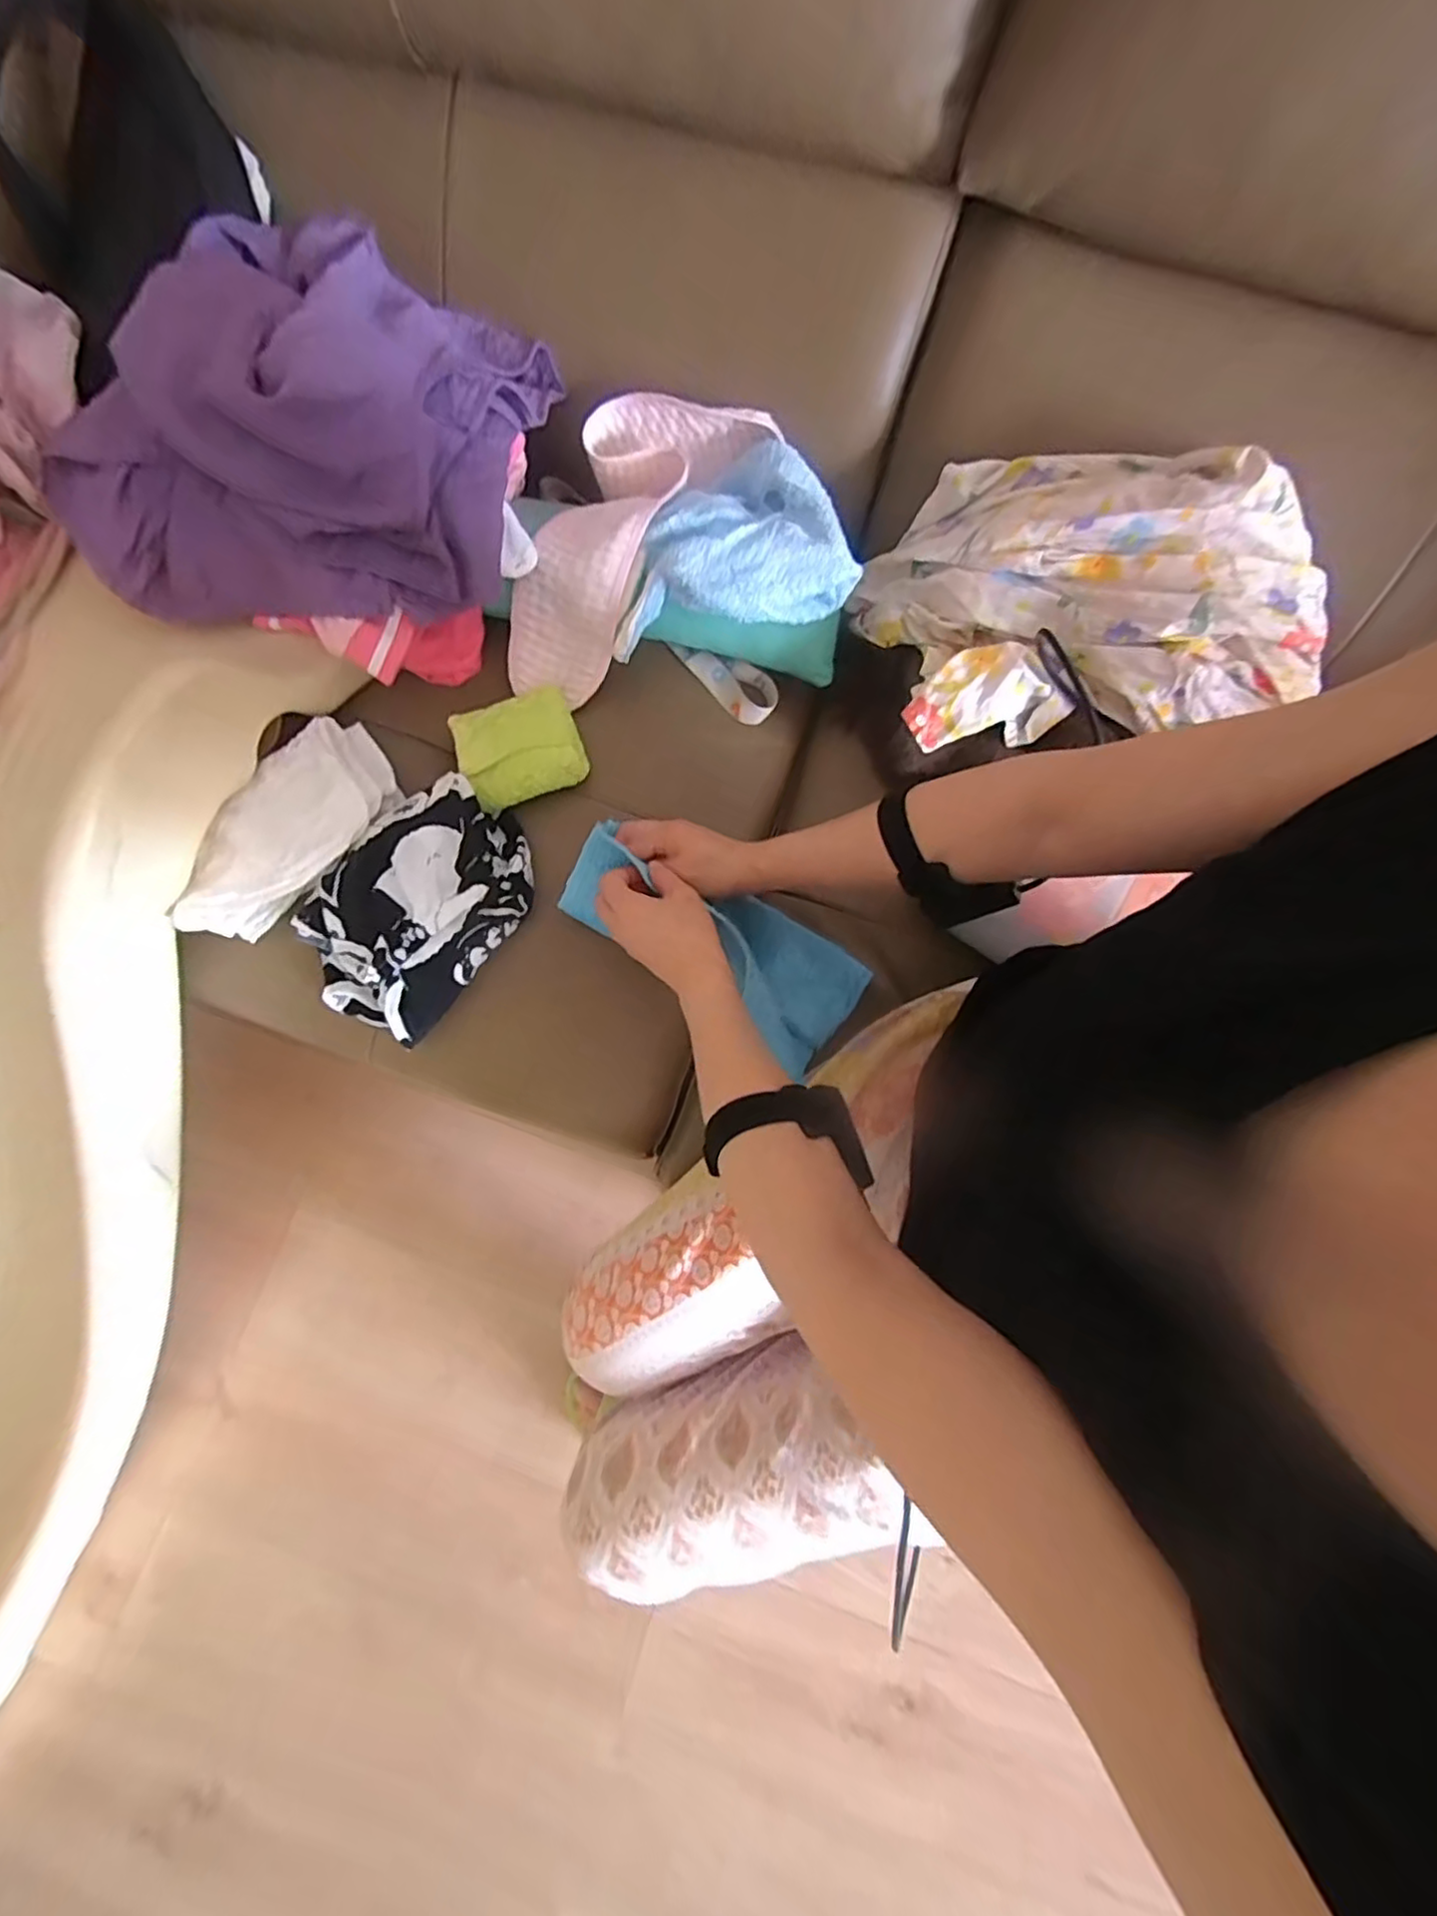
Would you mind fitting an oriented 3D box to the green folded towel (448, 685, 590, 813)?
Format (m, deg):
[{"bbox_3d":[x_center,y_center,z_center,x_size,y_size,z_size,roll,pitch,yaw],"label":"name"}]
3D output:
[{"bbox_3d":[-0.167,-0.177,0.566,0.099,0.040,0.077,-20,79,-3],"label":"green folded towel"}]

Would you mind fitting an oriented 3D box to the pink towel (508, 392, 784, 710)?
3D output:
[{"bbox_3d":[-0.091,-0.350,0.571,0.138,0.062,0.266,32,92,9],"label":"pink towel"}]

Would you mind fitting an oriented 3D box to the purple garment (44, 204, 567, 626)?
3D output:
[{"bbox_3d":[-0.319,-0.411,0.510,0.334,0.138,0.258,4,79,2],"label":"purple garment"}]

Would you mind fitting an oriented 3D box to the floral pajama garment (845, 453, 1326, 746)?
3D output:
[{"bbox_3d":[0.275,-0.274,0.510,0.295,0.138,0.202,3,79,2],"label":"floral pajama garment"}]

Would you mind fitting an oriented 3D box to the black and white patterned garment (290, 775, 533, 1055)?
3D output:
[{"bbox_3d":[-0.241,-0.039,0.545,0.128,0.078,0.201,41,82,8],"label":"black and white patterned garment"}]

